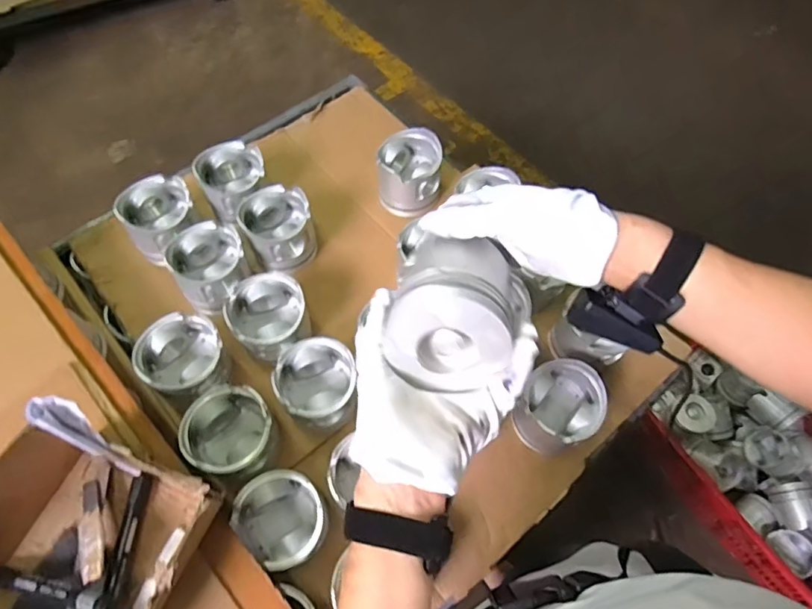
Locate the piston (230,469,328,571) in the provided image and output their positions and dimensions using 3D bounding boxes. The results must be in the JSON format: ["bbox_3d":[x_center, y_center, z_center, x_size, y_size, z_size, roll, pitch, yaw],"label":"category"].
[{"bbox_3d":[-0.131,0.231,0.569,0.090,0.064,0.094,-38,70,-19],"label":"piston"}]

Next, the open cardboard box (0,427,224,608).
[{"bbox_3d":[-0.287,0.230,0.448,0.178,0.092,0.210,23,64,9],"label":"open cardboard box"}]

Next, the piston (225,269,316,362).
[{"bbox_3d":[-0.169,0.019,0.663,0.095,0.073,0.092,1,63,-2],"label":"piston"}]

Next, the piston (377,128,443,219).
[{"bbox_3d":[0.006,-0.194,0.779,0.088,0.083,0.095,0,63,-2],"label":"piston"}]

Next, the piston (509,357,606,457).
[{"bbox_3d":[0.180,0.121,0.630,0.092,0.075,0.091,1,63,-2],"label":"piston"}]

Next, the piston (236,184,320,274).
[{"bbox_3d":[-0.172,-0.099,0.733,0.089,0.080,0.101,-26,67,-15],"label":"piston"}]

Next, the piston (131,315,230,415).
[{"bbox_3d":[-0.261,0.072,0.639,0.089,0.080,0.098,-29,68,-16],"label":"piston"}]

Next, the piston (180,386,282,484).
[{"bbox_3d":[-0.194,0.147,0.597,0.090,0.081,0.092,1,63,-2],"label":"piston"}]

